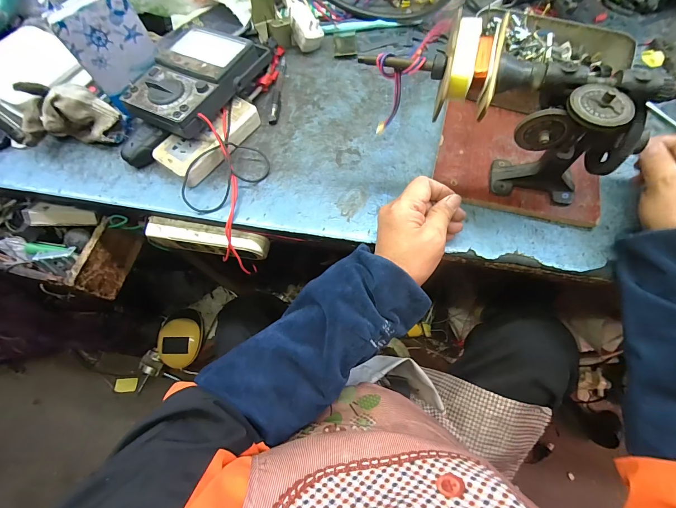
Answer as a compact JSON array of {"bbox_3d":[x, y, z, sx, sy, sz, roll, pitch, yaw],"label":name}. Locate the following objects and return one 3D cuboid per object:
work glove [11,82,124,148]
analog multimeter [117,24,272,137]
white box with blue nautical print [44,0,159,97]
[{"bbox_3d":[-0.386,-0.198,0.461,0.131,0.078,0.067,-4,67,1],"label":"work glove"},{"bbox_3d":[-0.200,-0.252,0.449,0.121,0.045,0.194,28,72,14],"label":"analog multimeter"},{"bbox_3d":[-0.301,-0.280,0.424,0.093,0.094,0.023,-41,71,-13],"label":"white box with blue nautical print"}]

